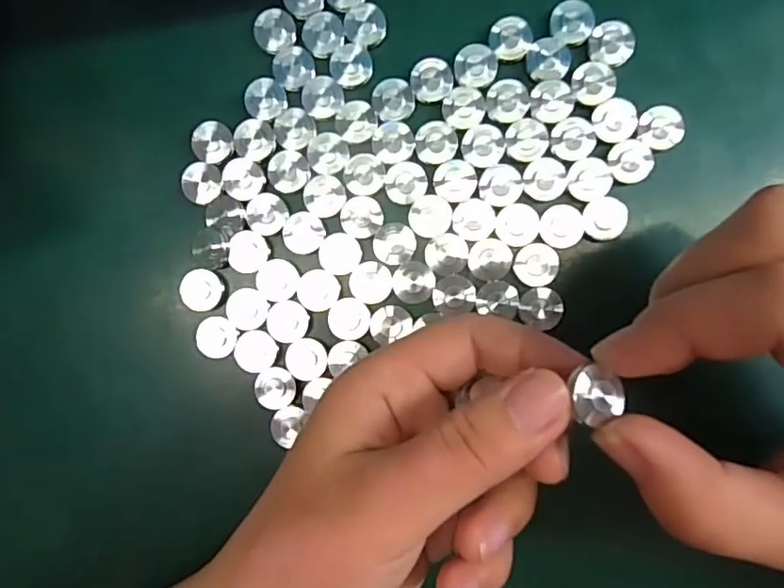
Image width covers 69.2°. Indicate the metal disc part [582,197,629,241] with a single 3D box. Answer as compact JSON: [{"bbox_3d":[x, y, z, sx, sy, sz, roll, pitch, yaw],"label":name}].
[{"bbox_3d":[0.075,-0.026,0.197,0.015,0.004,0.014,-4,91,3],"label":"metal disc part"}]

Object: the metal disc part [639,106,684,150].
[{"bbox_3d":[0.094,-0.058,0.195,0.015,0.004,0.015,0,91,3],"label":"metal disc part"}]

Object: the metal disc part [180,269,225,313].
[{"bbox_3d":[-0.070,-0.002,0.207,0.015,0.004,0.015,0,91,3],"label":"metal disc part"}]

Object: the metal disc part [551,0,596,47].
[{"bbox_3d":[0.063,-0.095,0.198,0.015,0.005,0.013,24,92,2],"label":"metal disc part"}]

